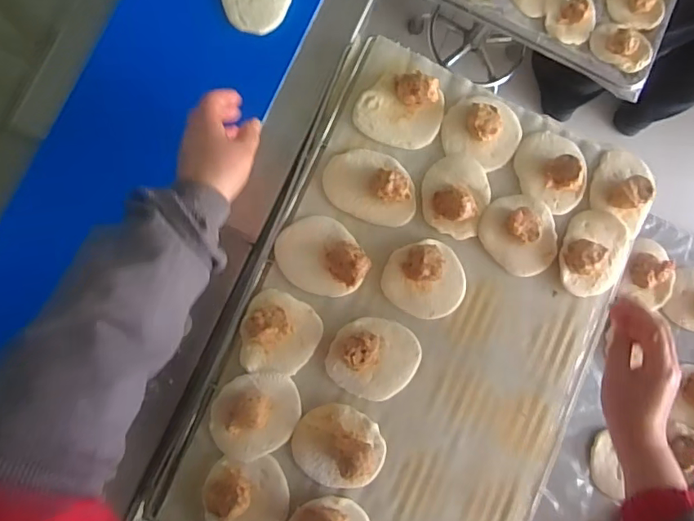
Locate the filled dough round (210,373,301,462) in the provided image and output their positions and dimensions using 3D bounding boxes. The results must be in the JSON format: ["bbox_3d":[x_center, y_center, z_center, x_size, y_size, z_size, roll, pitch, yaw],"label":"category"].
[{"bbox_3d":[-0.096,0.166,0.539,0.091,0.035,0.087,1,85,-7],"label":"filled dough round"}]

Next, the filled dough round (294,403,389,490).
[{"bbox_3d":[-0.006,0.203,0.548,0.100,0.040,0.082,30,82,-4],"label":"filled dough round"}]

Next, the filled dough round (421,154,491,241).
[{"bbox_3d":[0.129,-0.077,0.588,0.077,0.035,0.091,22,83,-5],"label":"filled dough round"}]

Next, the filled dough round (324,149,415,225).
[{"bbox_3d":[0.030,-0.085,0.579,0.108,0.033,0.073,16,84,-6],"label":"filled dough round"}]

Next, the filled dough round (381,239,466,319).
[{"bbox_3d":[0.093,0.020,0.577,0.092,0.035,0.084,1,85,-7],"label":"filled dough round"}]

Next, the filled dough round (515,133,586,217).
[{"bbox_3d":[0.249,-0.108,0.604,0.084,0.025,0.099,-25,89,-9],"label":"filled dough round"}]

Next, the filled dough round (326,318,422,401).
[{"bbox_3d":[0.033,0.109,0.564,0.103,0.033,0.089,16,84,-6],"label":"filled dough round"}]

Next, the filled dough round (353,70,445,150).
[{"bbox_3d":[0.064,-0.175,0.593,0.094,0.033,0.084,31,82,-4],"label":"filled dough round"}]

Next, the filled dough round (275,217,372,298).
[{"bbox_3d":[-0.028,-0.004,0.565,0.099,0.038,0.077,42,82,-3],"label":"filled dough round"}]

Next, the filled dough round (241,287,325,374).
[{"bbox_3d":[-0.073,0.082,0.552,0.084,0.035,0.086,1,85,-7],"label":"filled dough round"}]

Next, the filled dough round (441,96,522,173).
[{"bbox_3d":[0.164,-0.154,0.600,0.094,0.031,0.080,24,83,-5],"label":"filled dough round"}]

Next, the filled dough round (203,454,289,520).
[{"bbox_3d":[-0.105,0.255,0.536,0.085,0.028,0.091,1,85,-7],"label":"filled dough round"}]

